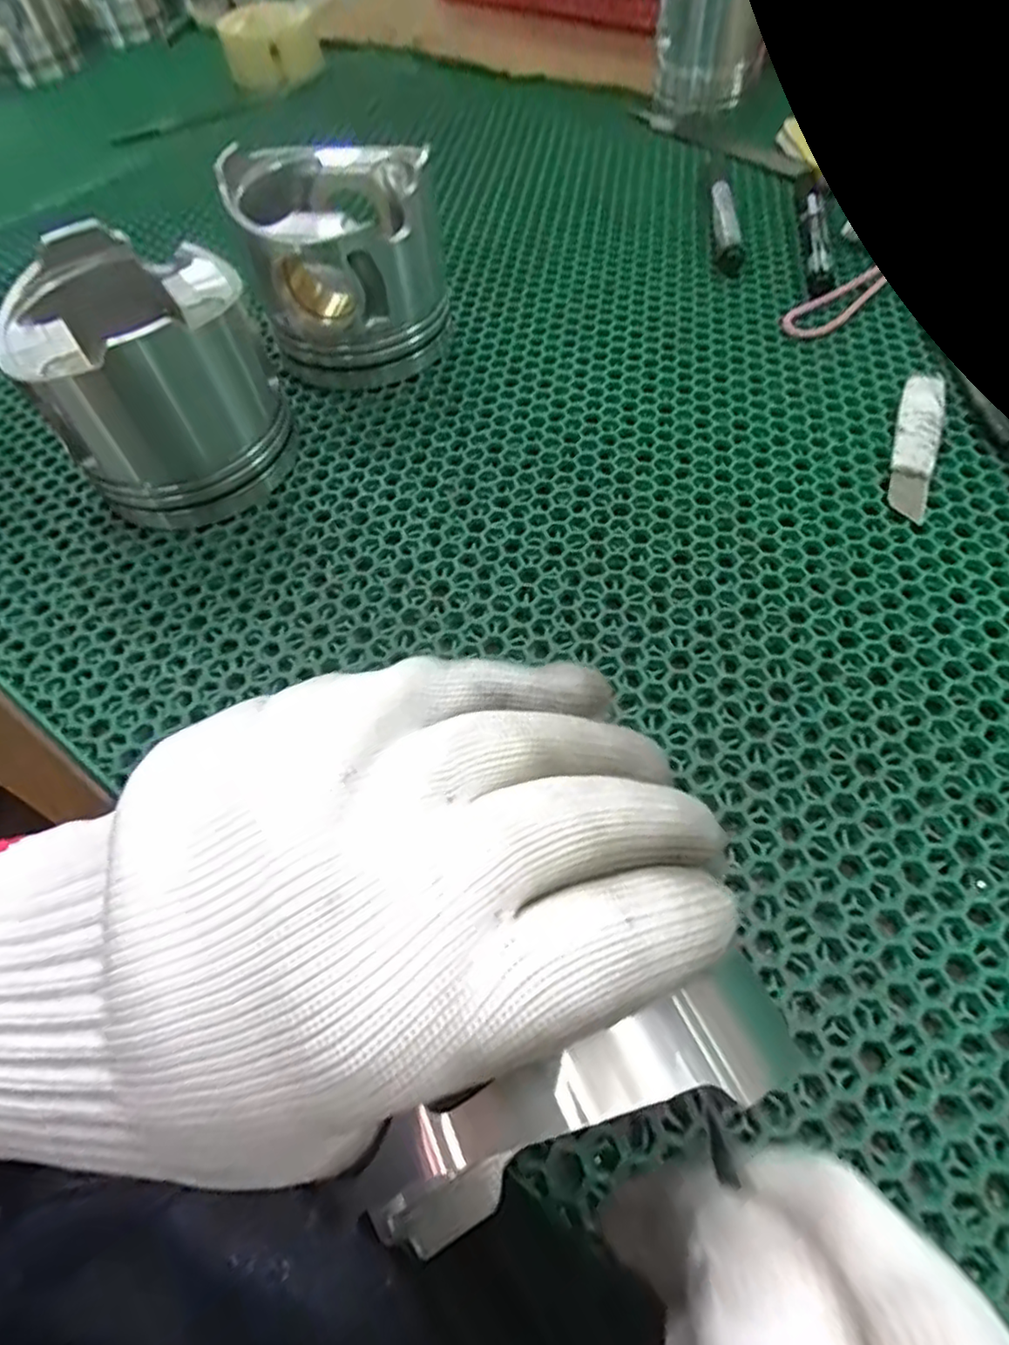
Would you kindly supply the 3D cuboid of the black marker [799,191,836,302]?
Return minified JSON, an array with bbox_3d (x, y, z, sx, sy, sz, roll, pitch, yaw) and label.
[{"bbox_3d":[0.208,-0.287,0.445,0.016,0.015,0.105,5,59,7],"label":"black marker"}]

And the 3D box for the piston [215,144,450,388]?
[{"bbox_3d":[-0.094,-0.244,0.395,0.107,0.094,0.110,-15,59,-5],"label":"piston"}]

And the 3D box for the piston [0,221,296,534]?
[{"bbox_3d":[-0.176,-0.149,0.340,0.101,0.100,0.111,-29,61,-13],"label":"piston"}]

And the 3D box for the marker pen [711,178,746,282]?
[{"bbox_3d":[0.154,-0.308,0.462,0.018,0.018,0.087,2,59,5],"label":"marker pen"}]

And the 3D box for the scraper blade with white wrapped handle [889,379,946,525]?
[{"bbox_3d":[0.217,-0.124,0.351,0.021,0.009,0.112,18,62,15],"label":"scraper blade with white wrapped handle"}]

